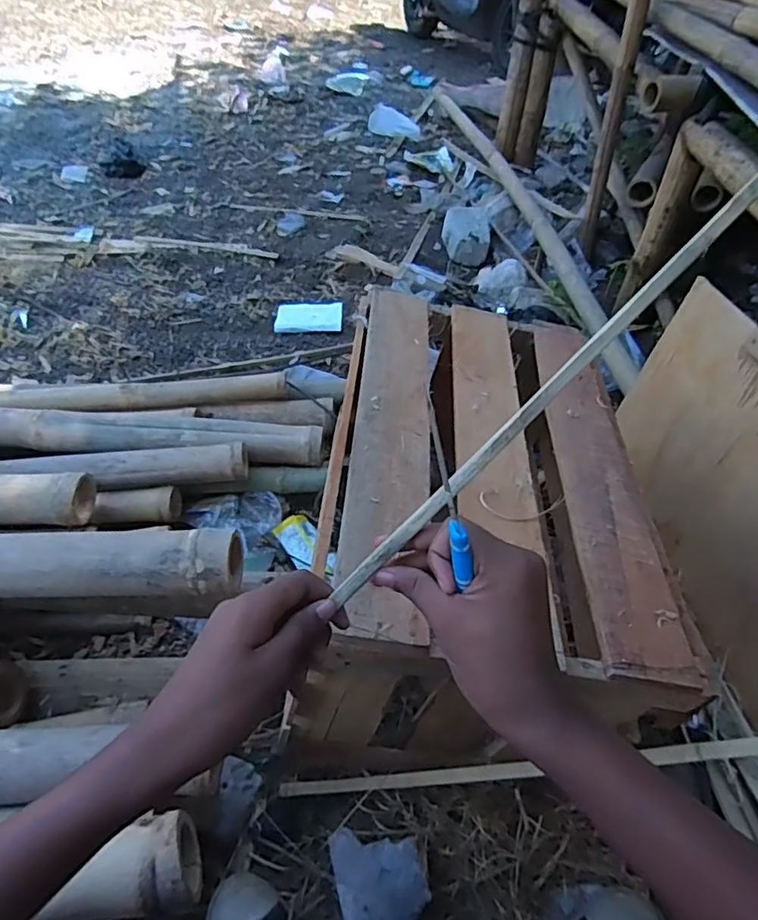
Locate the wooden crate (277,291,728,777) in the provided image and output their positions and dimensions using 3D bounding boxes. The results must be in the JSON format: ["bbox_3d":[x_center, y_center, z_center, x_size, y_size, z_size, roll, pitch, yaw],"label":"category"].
[{"bbox_3d":[0.125,0.066,0.780,0.376,0.353,0.580,5,48,2],"label":"wooden crate"}]

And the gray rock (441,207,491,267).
[{"bbox_3d":[0.271,-0.701,1.755,0.142,0.132,0.139,3,48,1],"label":"gray rock"}]

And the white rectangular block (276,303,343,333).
[{"bbox_3d":[-0.189,-0.391,1.545,0.181,0.021,0.127,2,48,0],"label":"white rectangular block"}]

